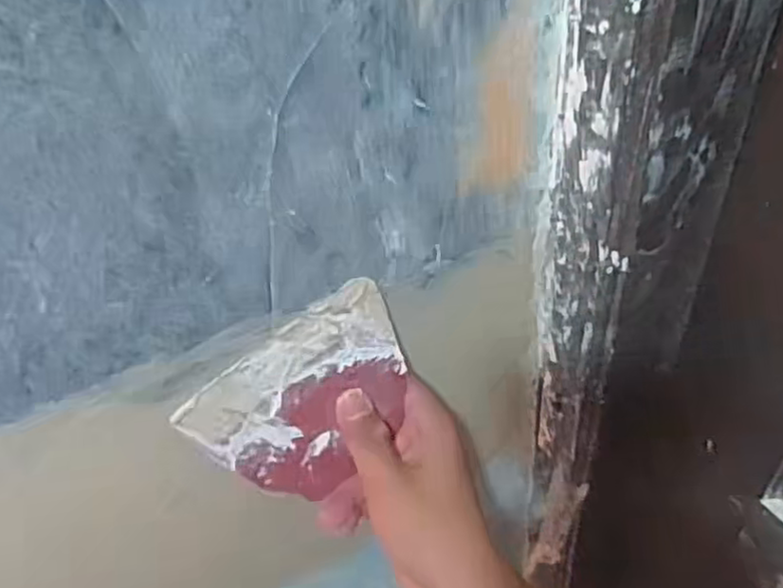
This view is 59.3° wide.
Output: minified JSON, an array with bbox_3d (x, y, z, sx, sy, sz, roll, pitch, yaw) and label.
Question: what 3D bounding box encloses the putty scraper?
[{"bbox_3d":[-0.040,0.058,0.377,0.120,0.095,0.006,-40,30,-7],"label":"putty scraper"}]

